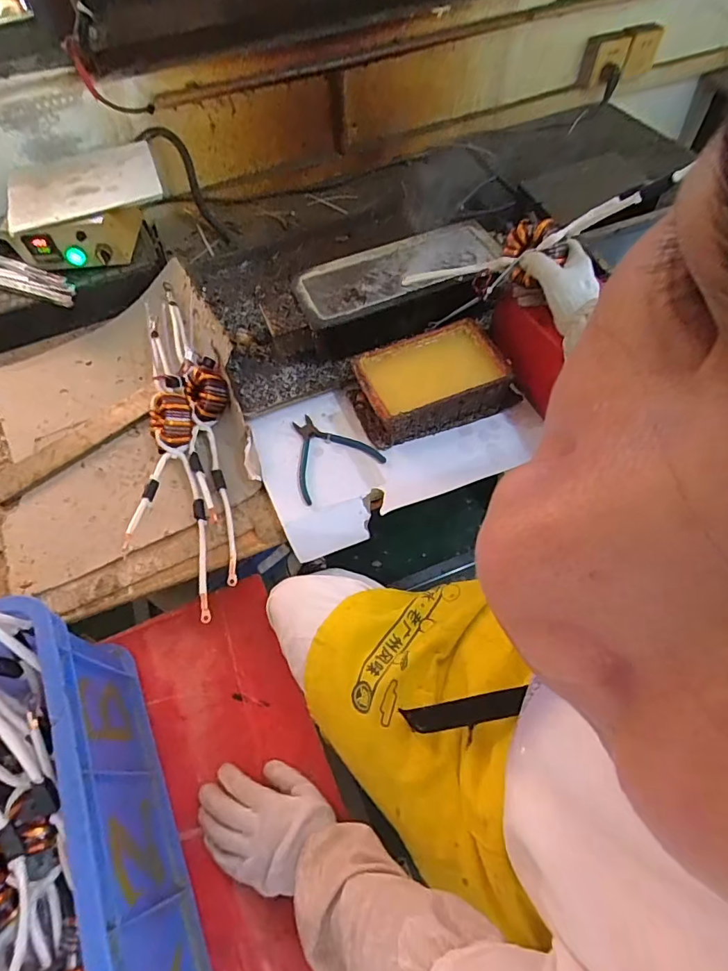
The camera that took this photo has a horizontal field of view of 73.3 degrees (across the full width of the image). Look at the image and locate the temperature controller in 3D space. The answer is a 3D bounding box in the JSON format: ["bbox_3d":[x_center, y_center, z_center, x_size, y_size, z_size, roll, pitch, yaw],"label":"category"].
[{"bbox_3d":[-0.490,-0.510,0.900,0.264,0.093,0.221,-9,59,-1],"label":"temperature controller"}]

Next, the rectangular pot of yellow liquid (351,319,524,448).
[{"bbox_3d":[0.097,-0.150,0.718,0.223,0.063,0.134,-21,60,-8],"label":"rectangular pot of yellow liquid"}]

